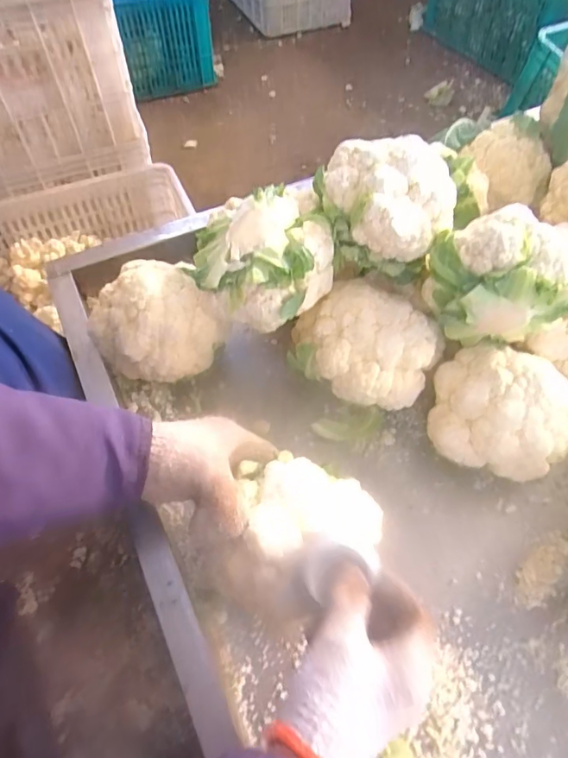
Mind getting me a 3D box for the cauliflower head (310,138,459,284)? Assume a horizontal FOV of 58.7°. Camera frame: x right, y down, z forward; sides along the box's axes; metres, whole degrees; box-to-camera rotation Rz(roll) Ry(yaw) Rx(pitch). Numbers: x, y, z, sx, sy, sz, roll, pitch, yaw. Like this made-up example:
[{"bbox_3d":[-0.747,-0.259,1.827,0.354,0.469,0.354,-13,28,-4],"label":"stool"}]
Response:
[{"bbox_3d":[0.105,-0.184,0.539,0.148,0.097,0.119,8,58,5],"label":"cauliflower head"}]

